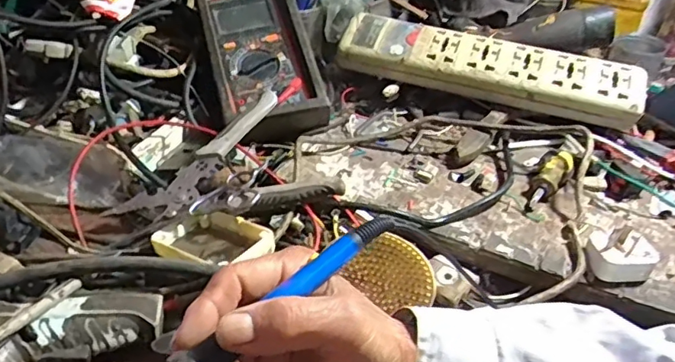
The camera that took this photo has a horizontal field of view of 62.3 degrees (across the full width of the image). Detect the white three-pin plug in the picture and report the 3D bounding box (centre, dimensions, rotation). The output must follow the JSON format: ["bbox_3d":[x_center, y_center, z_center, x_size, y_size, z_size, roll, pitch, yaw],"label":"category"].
[{"bbox_3d":[0.233,0.058,0.457,0.051,0.032,0.036,1,37,-3],"label":"white three-pin plug"}]

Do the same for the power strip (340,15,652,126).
[{"bbox_3d":[0.172,-0.132,0.649,0.341,0.049,0.079,12,38,11],"label":"power strip"}]

